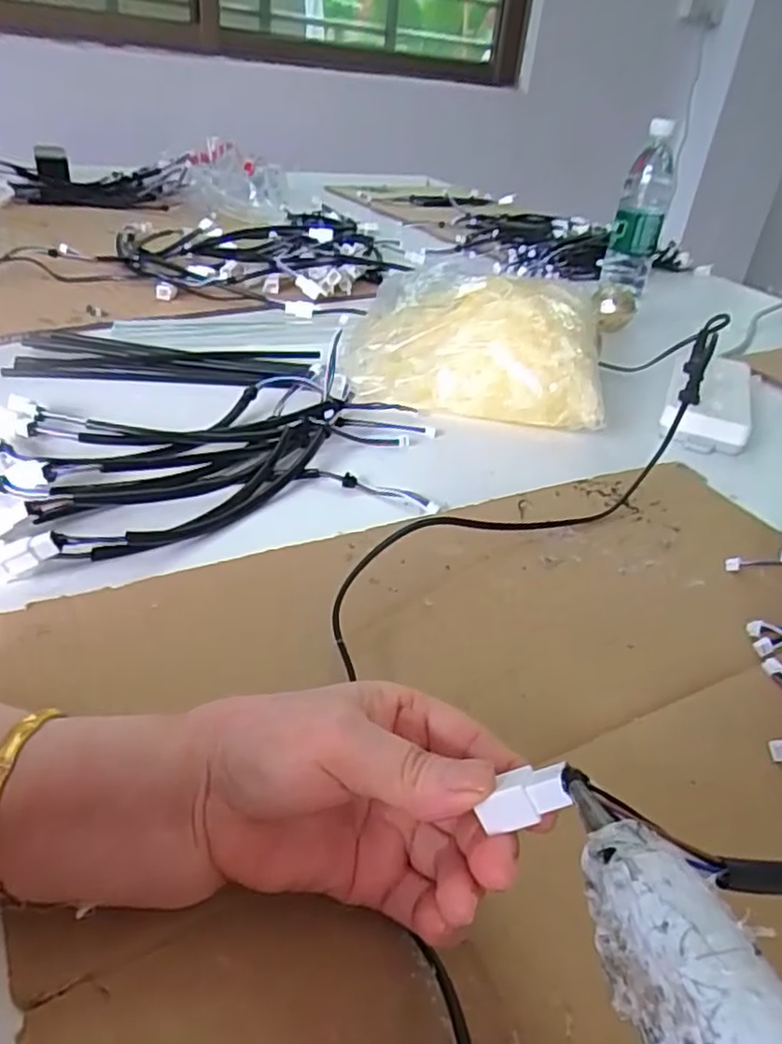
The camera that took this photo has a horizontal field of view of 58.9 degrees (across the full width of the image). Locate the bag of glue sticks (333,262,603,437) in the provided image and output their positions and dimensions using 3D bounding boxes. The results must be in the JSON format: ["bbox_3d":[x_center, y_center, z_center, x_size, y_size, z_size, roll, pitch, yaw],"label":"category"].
[{"bbox_3d":[0.077,-0.170,0.642,0.226,0.090,0.166,9,33,2],"label":"bag of glue sticks"}]

